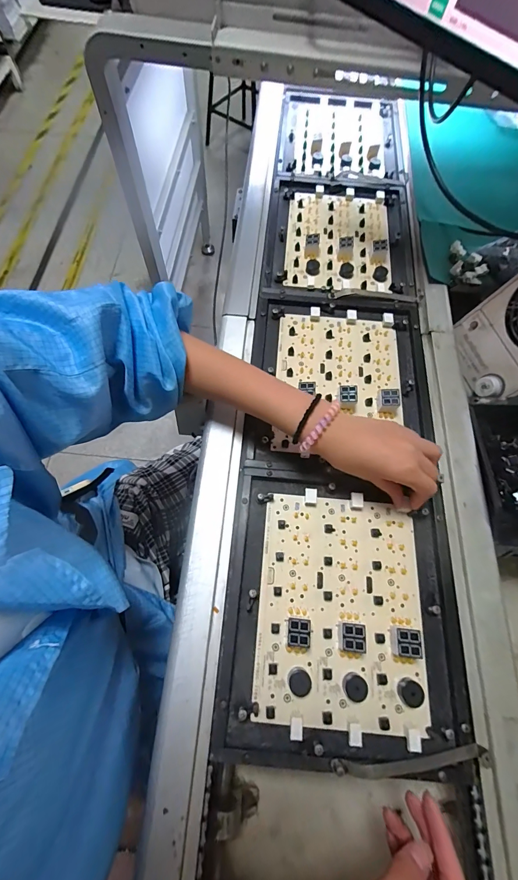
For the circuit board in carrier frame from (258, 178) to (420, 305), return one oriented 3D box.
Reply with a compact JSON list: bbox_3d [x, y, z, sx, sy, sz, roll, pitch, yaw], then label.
[{"bbox_3d":[0.131,-0.328,0.540,0.224,0.018,0.266,6,68,2],"label":"circuit board in carrier frame"}]

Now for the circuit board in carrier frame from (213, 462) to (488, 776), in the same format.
[{"bbox_3d":[0.089,0.165,0.345,0.233,0.023,0.267,5,68,2],"label":"circuit board in carrier frame"}]

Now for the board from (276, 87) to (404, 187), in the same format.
[{"bbox_3d":[0.156,-0.582,0.639,0.230,0.017,0.263,6,65,-4],"label":"board"}]

